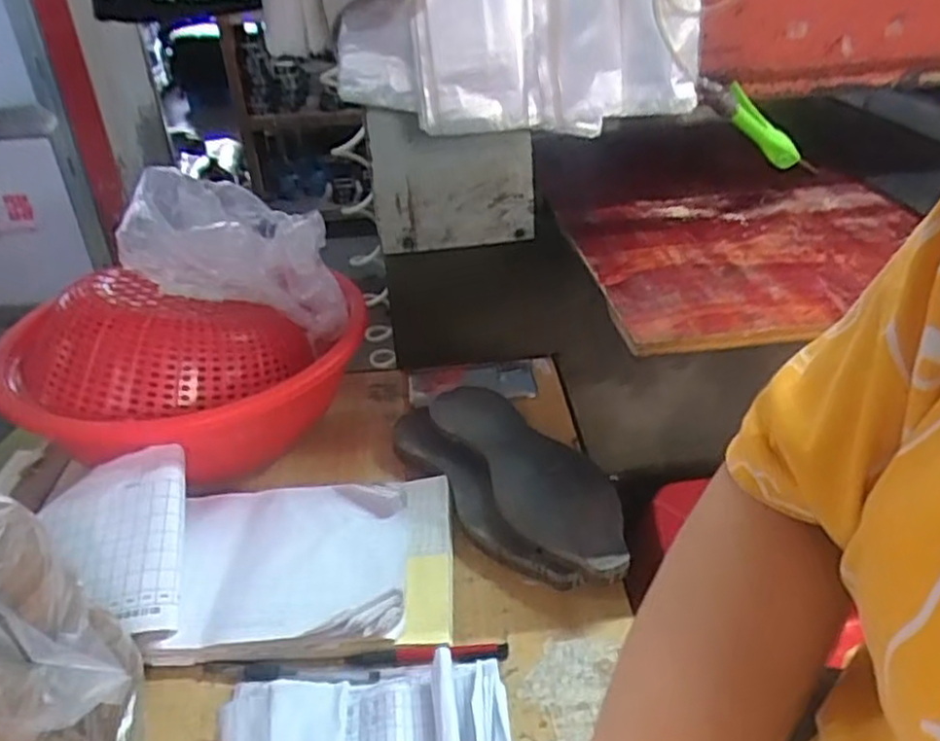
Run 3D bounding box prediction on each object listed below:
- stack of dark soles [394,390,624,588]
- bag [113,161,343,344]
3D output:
[{"bbox_3d":[0.043,0.113,0.773,0.147,0.059,0.327,-17,33,-21],"label":"stack of dark soles"},{"bbox_3d":[-0.280,-0.161,0.920,0.246,0.154,0.209,-3,31,0],"label":"bag"}]

